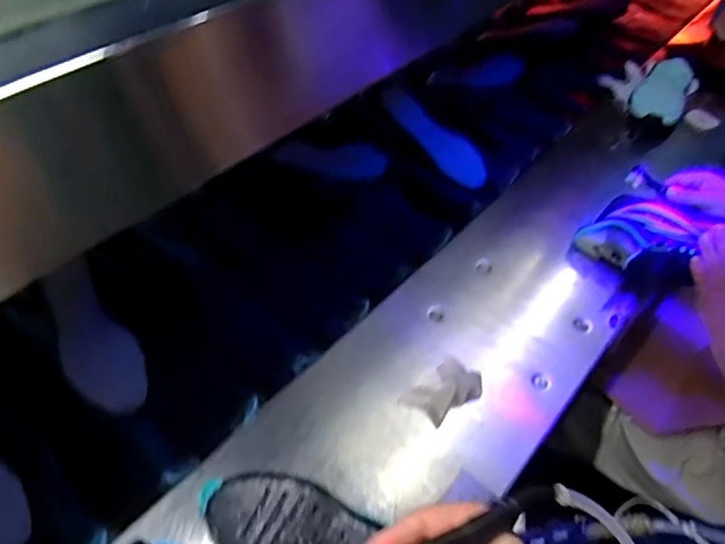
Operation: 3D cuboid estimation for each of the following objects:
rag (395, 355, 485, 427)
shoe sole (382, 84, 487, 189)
[{"bbox_3d":[0.090,0.121,0.629,0.081,0.032,0.056,-33,57,-31],"label":"rag"},{"bbox_3d":[0.119,-0.221,0.966,0.213,0.025,0.081,44,53,-1],"label":"shoe sole"}]

